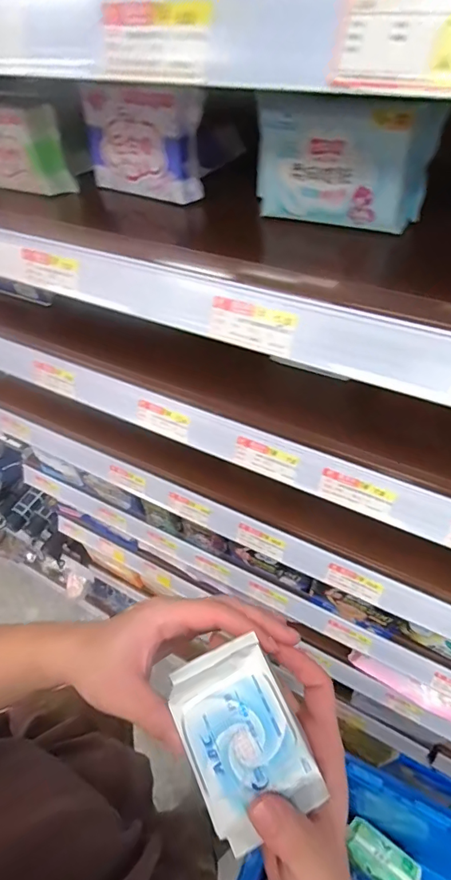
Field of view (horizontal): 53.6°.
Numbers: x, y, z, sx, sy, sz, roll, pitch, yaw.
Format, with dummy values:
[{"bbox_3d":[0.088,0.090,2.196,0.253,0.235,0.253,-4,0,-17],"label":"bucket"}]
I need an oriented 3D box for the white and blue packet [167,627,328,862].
[{"bbox_3d":[0.008,0.173,0.267,0.063,0.032,0.097,-21,51,-12],"label":"white and blue packet"}]

